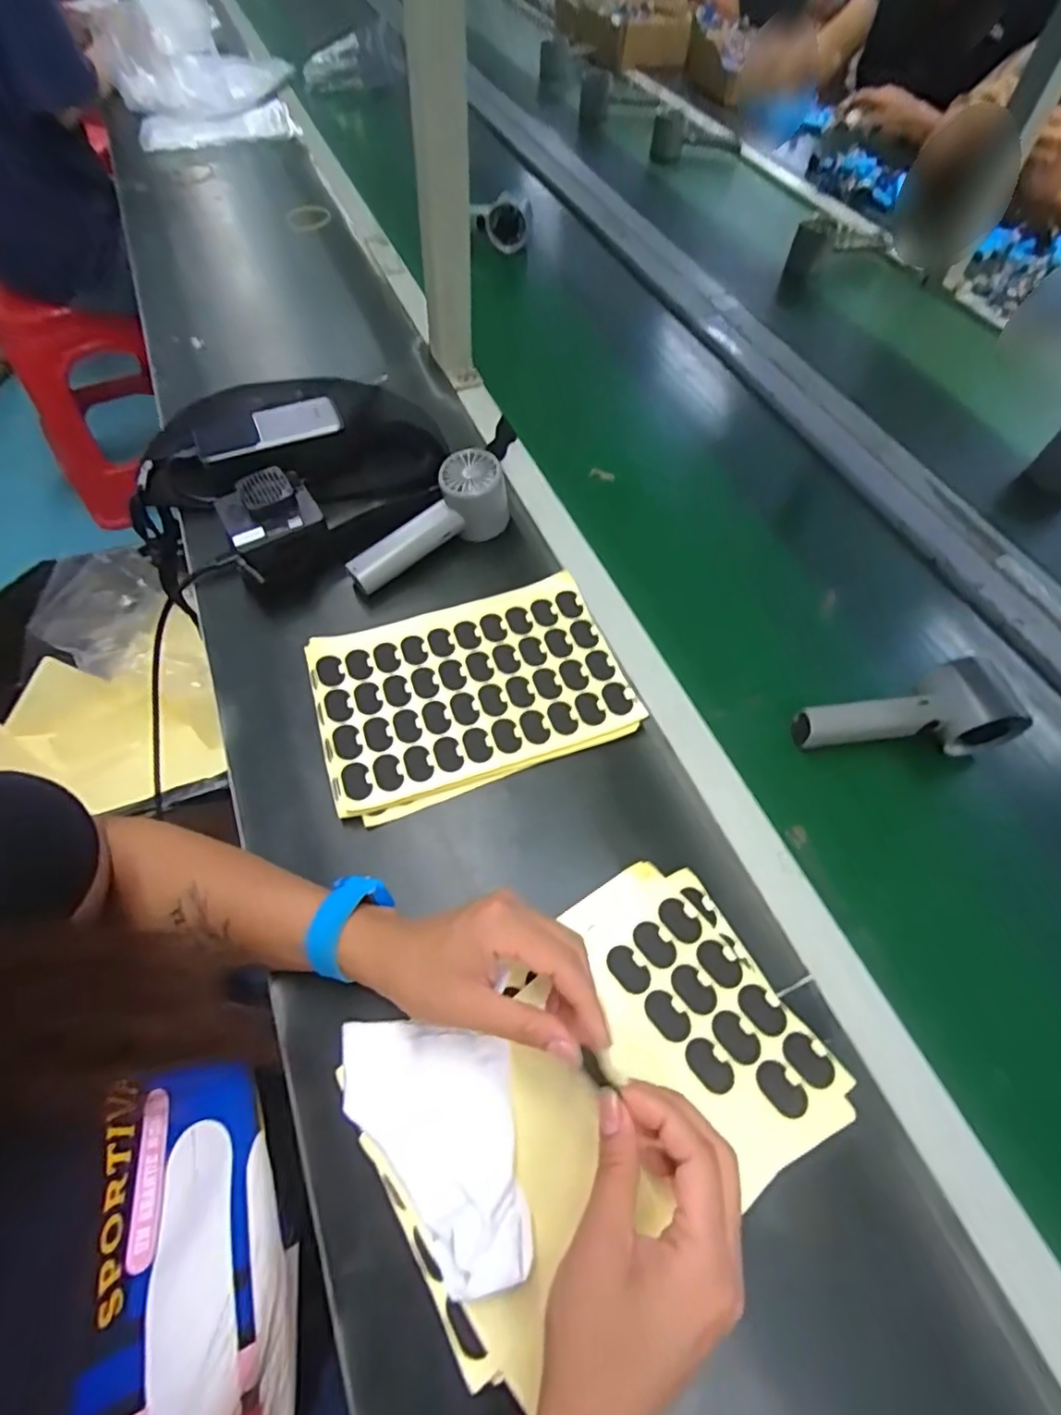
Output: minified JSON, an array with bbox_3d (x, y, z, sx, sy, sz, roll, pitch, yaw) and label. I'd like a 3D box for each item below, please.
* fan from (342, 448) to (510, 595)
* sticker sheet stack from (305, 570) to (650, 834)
[{"bbox_3d":[-0.085,-0.157,0.518,0.054,0.058,0.157,40,68,21],"label":"fan"},{"bbox_3d":[-0.048,-0.015,0.463,0.224,0.017,0.156,-18,62,-9],"label":"sticker sheet stack"}]

